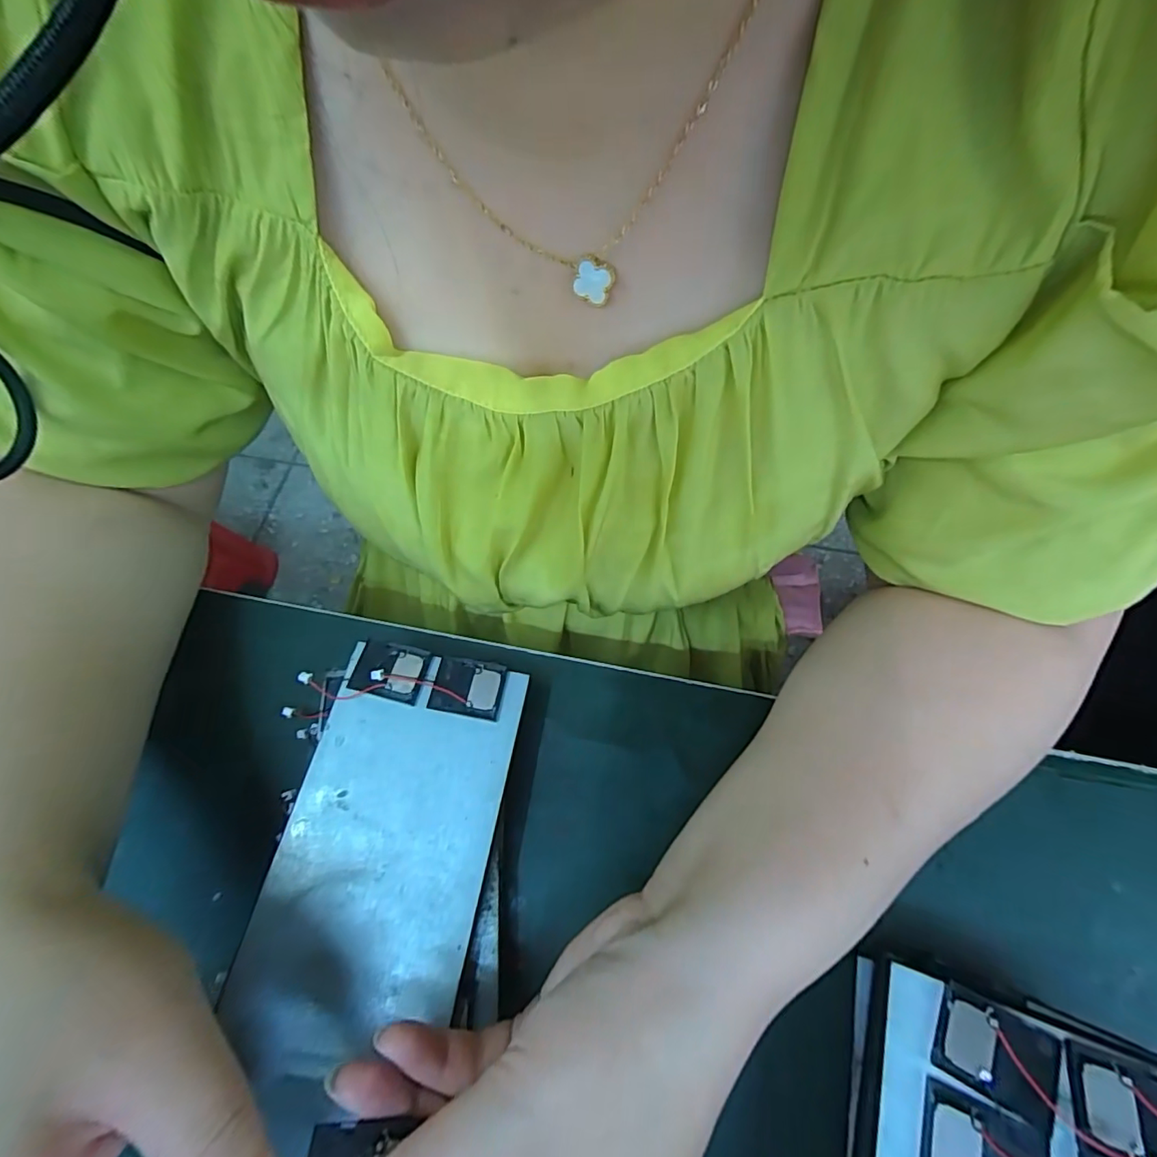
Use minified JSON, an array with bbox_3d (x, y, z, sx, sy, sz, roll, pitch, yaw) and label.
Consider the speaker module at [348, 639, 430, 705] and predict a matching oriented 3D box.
[{"bbox_3d":[-0.084,0.040,0.231,0.030,0.008,0.024,11,66,4],"label":"speaker module"}]

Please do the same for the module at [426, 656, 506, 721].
[{"bbox_3d":[-0.049,0.047,0.230,0.030,0.004,0.024,7,65,3],"label":"module"}]

